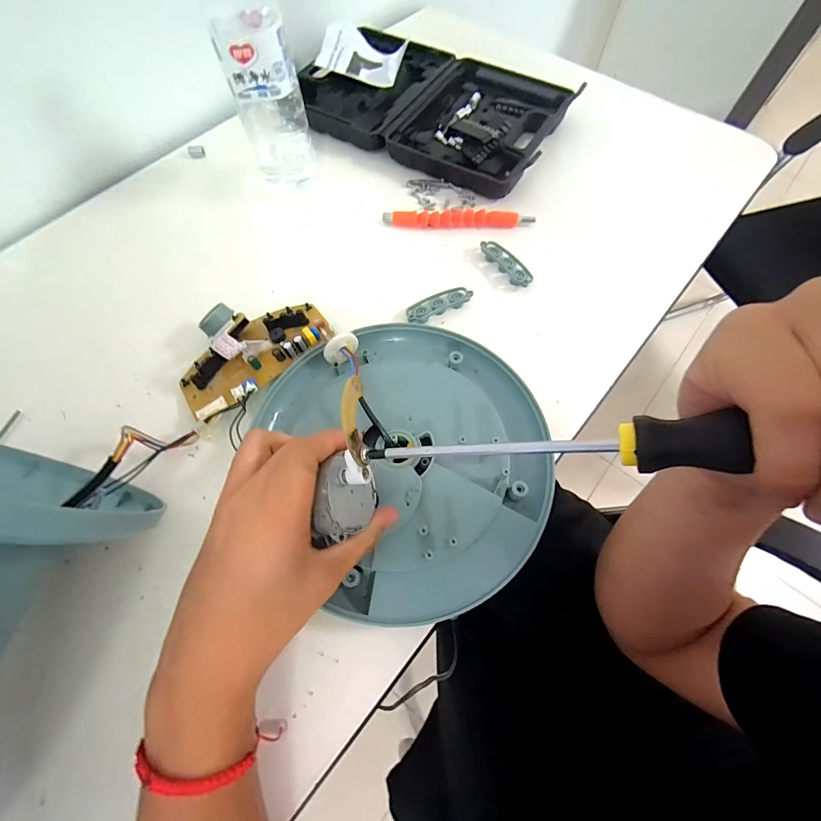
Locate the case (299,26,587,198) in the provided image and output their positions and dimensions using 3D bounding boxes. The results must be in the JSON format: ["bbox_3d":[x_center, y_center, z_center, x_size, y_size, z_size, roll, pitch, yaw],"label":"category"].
[{"bbox_3d":[0.027,-0.393,0.495,0.316,0.036,0.205,31,72,11],"label":"case"}]

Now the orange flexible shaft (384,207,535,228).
[{"bbox_3d":[0.054,-0.215,0.437,0.164,0.016,0.014,2,69,1],"label":"orange flexible shaft"}]

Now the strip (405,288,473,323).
[{"bbox_3d":[0.027,-0.107,0.391,0.069,0.011,0.024,-28,71,-10],"label":"strip"}]

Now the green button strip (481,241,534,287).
[{"bbox_3d":[0.103,-0.156,0.409,0.027,0.011,0.069,-28,72,-10],"label":"green button strip"}]

